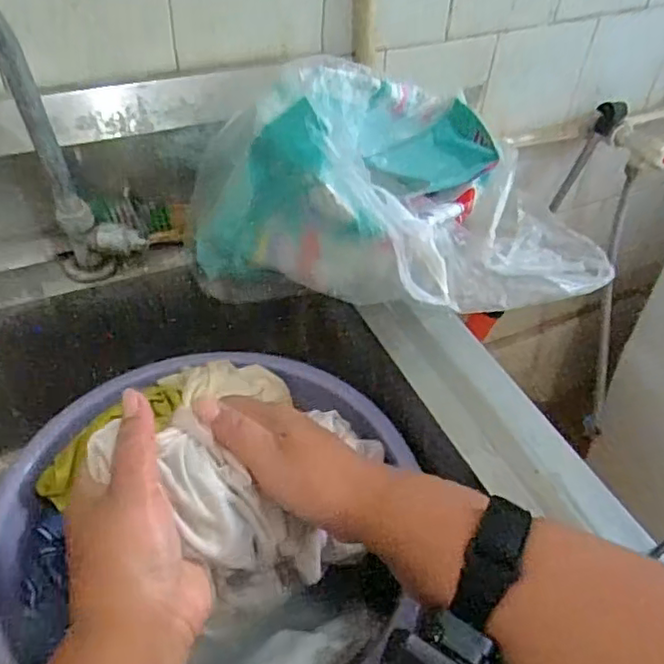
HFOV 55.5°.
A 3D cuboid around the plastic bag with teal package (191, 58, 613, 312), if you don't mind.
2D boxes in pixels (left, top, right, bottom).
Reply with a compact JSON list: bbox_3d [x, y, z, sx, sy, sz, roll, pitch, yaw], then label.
[{"bbox_3d":[0.066,-0.114,0.536,0.362,0.175,0.164,-7,46,-10],"label":"plastic bag with teal package"}]

